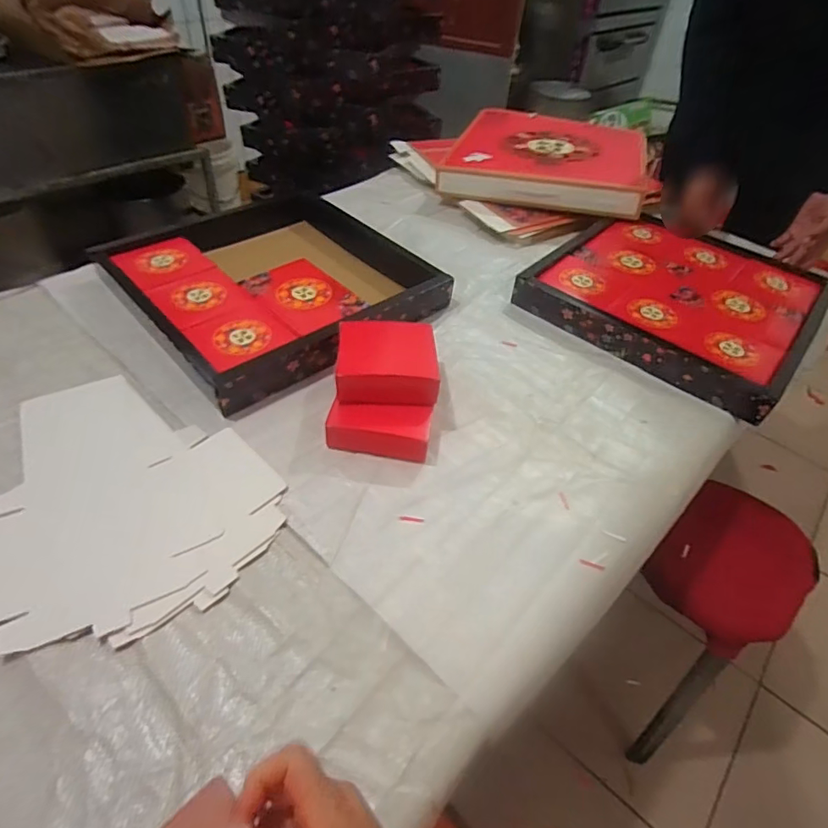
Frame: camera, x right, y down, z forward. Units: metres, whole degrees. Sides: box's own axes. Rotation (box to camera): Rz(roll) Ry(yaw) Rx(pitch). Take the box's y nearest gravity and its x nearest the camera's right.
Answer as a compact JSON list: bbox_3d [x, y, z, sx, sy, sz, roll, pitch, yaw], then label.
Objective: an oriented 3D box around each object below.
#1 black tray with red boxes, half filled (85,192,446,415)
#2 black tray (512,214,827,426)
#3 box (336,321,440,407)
[{"bbox_3d":[-0.234,-0.238,0.853,0.438,0.056,0.456,-31,58,-29],"label":"black tray with red boxes, half filled"},{"bbox_3d":[0.467,-0.215,0.904,0.428,0.059,0.414,36,54,24],"label":"black tray"},{"bbox_3d":[-0.035,-0.075,0.677,0.130,0.036,0.136,0,46,-5],"label":"box"}]

